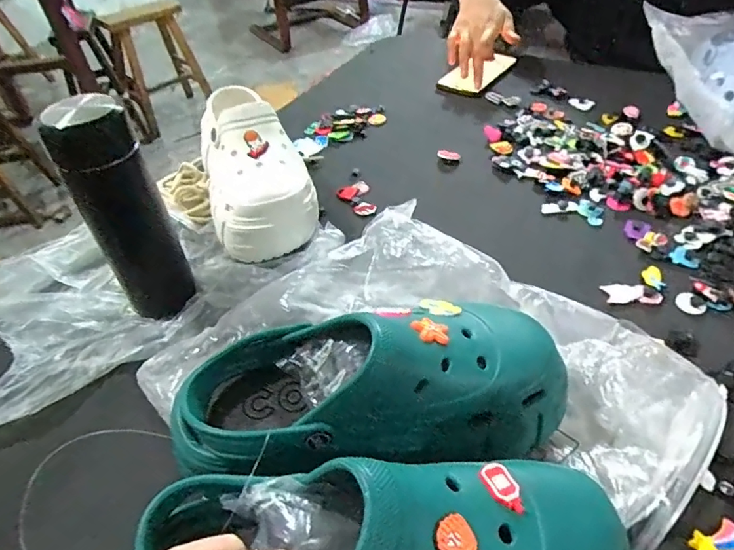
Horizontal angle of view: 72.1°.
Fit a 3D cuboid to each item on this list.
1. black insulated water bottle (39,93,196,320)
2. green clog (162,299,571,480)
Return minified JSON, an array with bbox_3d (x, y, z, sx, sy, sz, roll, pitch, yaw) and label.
[{"bbox_3d":[-0.208,-0.057,0.431,0.061,0.187,0.057,-24,46,-20],"label":"black insulated water bottle"},{"bbox_3d":[0.003,0.077,0.334,0.256,0.102,0.103,-13,44,-9],"label":"green clog"}]

